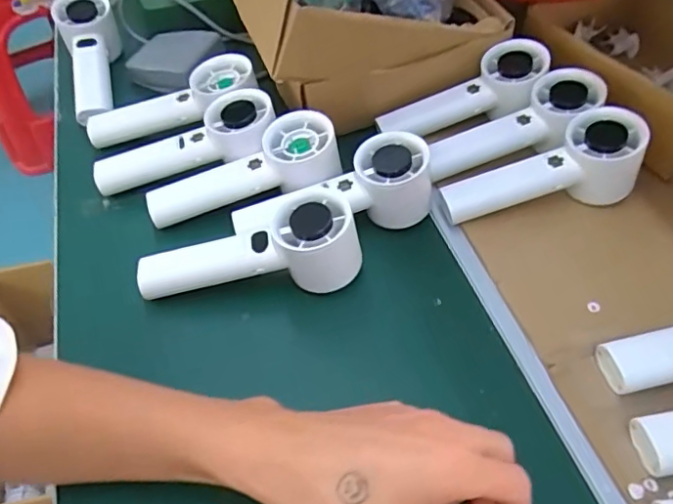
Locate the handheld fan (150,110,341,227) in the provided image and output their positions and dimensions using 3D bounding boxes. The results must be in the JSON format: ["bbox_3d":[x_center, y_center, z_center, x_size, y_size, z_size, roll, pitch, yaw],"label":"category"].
[{"bbox_3d":[-0.075,-0.062,0.448,0.157,0.037,0.051,-21,52,6],"label":"handheld fan"}]

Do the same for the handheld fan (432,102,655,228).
[{"bbox_3d":[0.162,-0.059,0.444,0.156,0.053,0.055,-19,51,8],"label":"handheld fan"}]

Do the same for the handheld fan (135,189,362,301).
[{"bbox_3d":[-0.062,0.005,0.405,0.158,0.052,0.059,-12,51,5],"label":"handheld fan"}]

